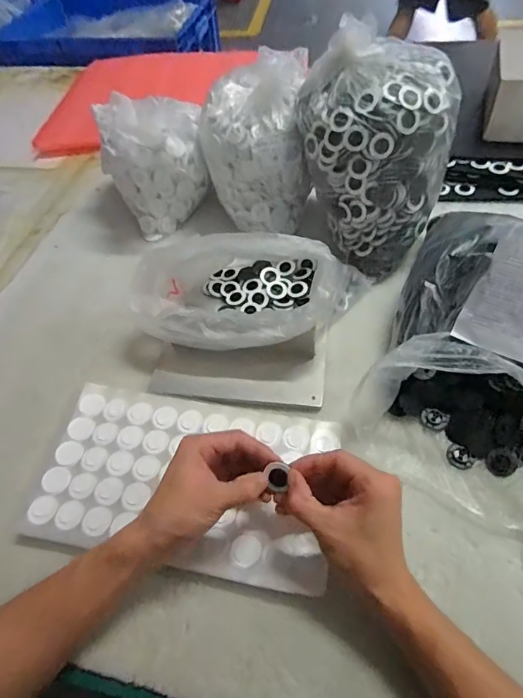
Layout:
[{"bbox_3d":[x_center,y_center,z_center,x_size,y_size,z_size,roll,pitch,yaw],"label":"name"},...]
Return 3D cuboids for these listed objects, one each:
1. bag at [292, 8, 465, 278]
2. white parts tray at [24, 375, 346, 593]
[{"bbox_3d":[0.138,-0.246,0.560,0.151,0.217,0.178,-40,60,-22],"label":"bag"},{"bbox_3d":[-0.074,0.125,0.440,0.282,0.021,0.168,7,55,10],"label":"white parts tray"}]

